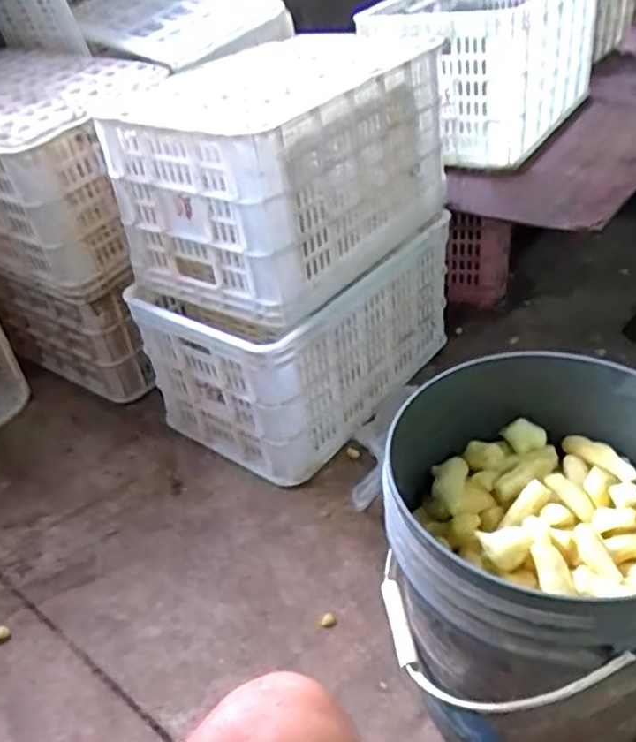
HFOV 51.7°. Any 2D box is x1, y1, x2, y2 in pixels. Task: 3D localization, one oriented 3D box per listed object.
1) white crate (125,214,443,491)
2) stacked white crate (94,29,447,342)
[{"bbox_3d":[-0.027,-0.084,1.214,0.318,0.279,0.488,22,46,33],"label":"white crate"},{"bbox_3d":[-0.046,-0.349,1.117,0.358,0.293,0.530,17,41,33],"label":"stacked white crate"}]

